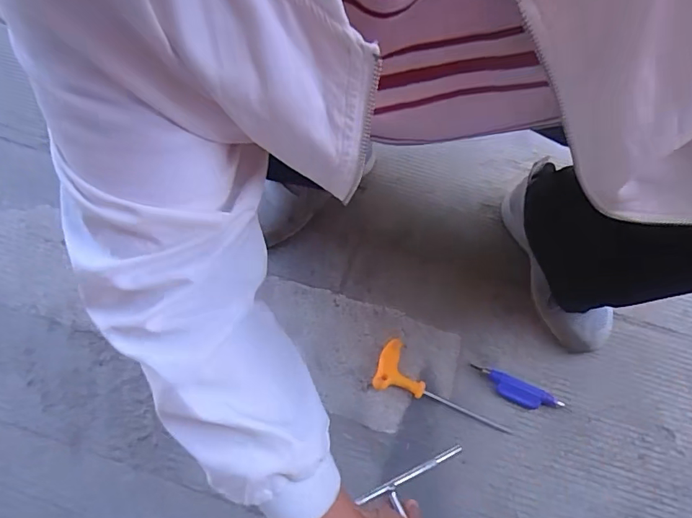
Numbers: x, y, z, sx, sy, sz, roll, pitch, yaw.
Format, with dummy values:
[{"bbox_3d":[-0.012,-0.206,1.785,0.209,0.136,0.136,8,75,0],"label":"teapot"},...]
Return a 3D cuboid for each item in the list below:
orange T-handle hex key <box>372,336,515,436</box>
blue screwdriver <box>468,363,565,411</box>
[{"bbox_3d":[0.117,0.147,0.582,0.162,0.021,0.065,17,60,6],"label":"orange T-handle hex key"},{"bbox_3d":[0.202,0.156,0.579,0.107,0.016,0.024,24,61,10],"label":"blue screwdriver"}]

